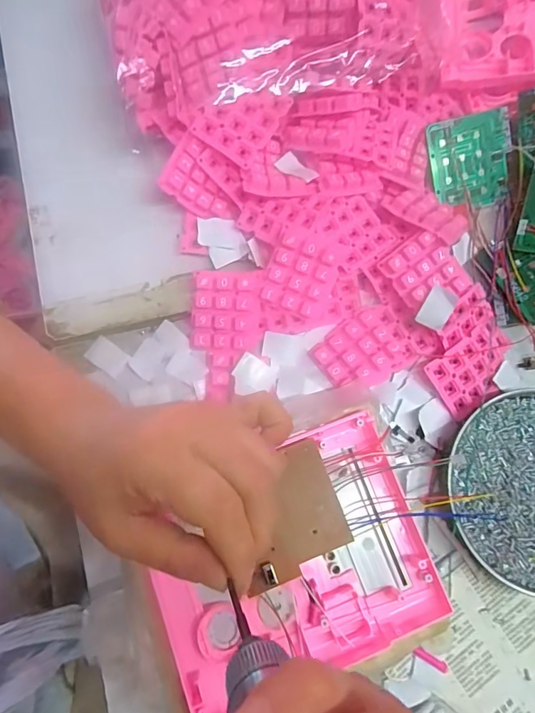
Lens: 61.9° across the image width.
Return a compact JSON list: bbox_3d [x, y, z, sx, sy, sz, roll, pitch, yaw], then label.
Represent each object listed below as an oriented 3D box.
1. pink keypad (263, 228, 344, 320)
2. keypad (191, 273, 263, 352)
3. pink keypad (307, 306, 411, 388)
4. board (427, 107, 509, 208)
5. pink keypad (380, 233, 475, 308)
[{"bbox_3d":[0.025,-0.058,0.322,0.048,0.013,0.056,20,104,-2],"label":"pink keypad"},{"bbox_3d":[-0.031,-0.033,0.330,0.051,0.008,0.056,-1,97,2],"label":"keypad"},{"bbox_3d":[0.072,-0.003,0.334,0.065,0.011,0.051,-32,81,-10],"label":"pink keypad"},{"bbox_3d":[0.164,-0.158,0.361,0.070,0.004,0.070,-11,103,-10],"label":"board"},{"bbox_3d":[0.119,-0.063,0.333,0.048,0.009,0.056,-41,93,-1],"label":"pink keypad"}]

